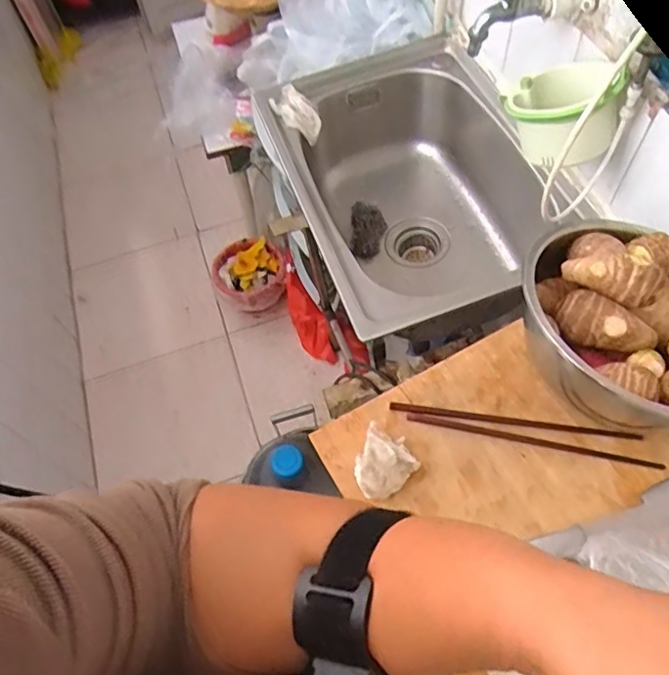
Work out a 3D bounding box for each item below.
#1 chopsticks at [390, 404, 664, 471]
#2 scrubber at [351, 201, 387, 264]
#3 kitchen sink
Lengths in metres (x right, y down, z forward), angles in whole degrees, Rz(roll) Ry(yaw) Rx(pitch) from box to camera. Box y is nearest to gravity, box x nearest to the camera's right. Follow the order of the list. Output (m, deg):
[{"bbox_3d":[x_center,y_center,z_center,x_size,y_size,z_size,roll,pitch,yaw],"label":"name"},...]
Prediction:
[{"bbox_3d":[0.187,0.093,0.592,0.253,0.004,0.031,9,60,10],"label":"chopsticks"},{"bbox_3d":[0.060,-0.185,1.033,0.062,0.048,0.089,0,59,4],"label":"scrubber"},{"bbox_3d":[0.142,-0.199,0.971,0.371,0.249,0.510,-16,59,-6],"label":"kitchen sink"}]

